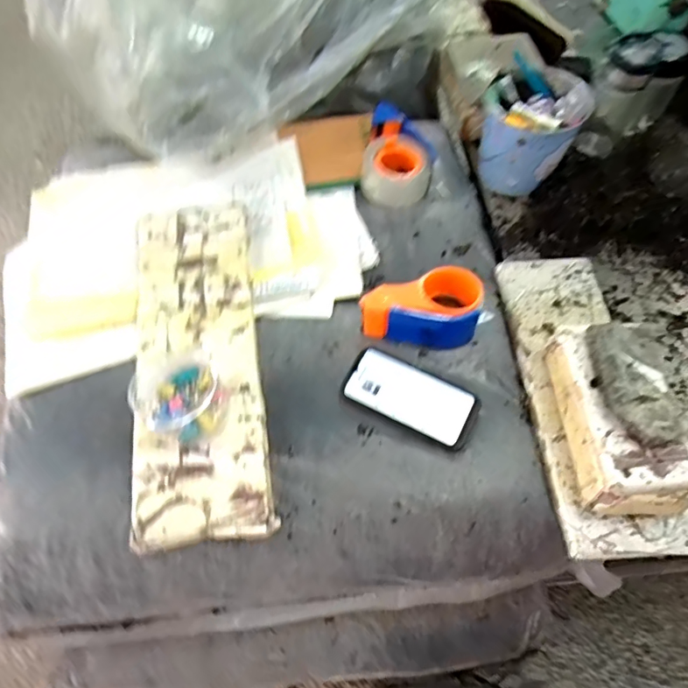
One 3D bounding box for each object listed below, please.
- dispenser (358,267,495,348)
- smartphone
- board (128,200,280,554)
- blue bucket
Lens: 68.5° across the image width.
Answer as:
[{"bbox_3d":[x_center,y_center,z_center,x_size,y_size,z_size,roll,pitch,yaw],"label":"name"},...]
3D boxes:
[{"bbox_3d":[0.113,-0.041,0.671,0.162,0.057,0.104,-28,64,-13],"label":"dispenser"},{"bbox_3d":[0.083,0.066,0.642,0.164,0.015,0.077,26,66,15],"label":"smartphone"},{"bbox_3d":[-0.191,0.005,0.658,0.155,0.016,0.476,-8,63,-5],"label":"board"},{"bbox_3d":[0.299,-0.334,0.807,0.131,0.131,0.154,27,66,15],"label":"blue bucket"}]

